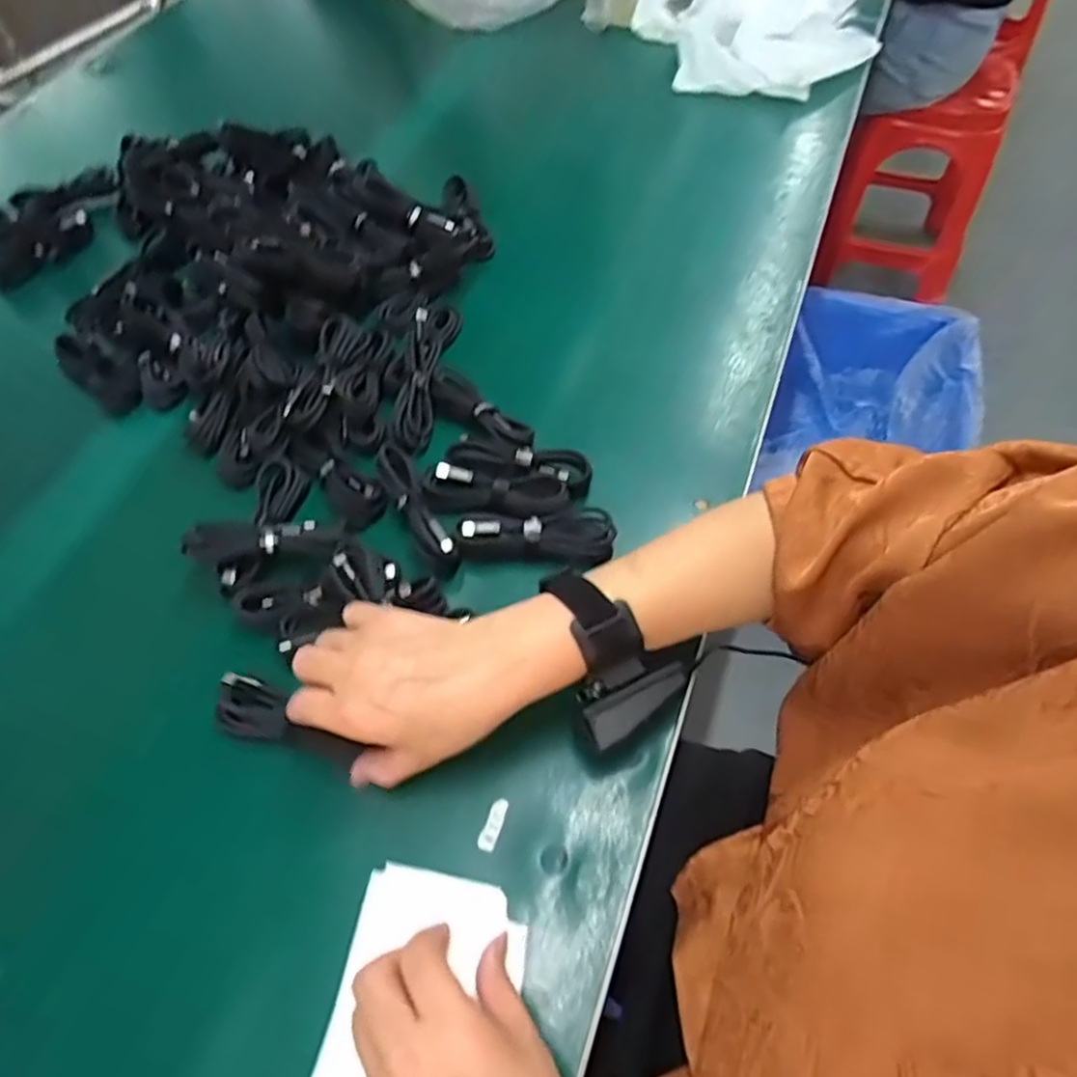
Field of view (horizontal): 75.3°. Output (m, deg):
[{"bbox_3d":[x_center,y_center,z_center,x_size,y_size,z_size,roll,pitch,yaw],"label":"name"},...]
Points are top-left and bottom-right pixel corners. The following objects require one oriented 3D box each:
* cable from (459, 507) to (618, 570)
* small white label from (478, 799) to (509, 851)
[{"bbox_3d":[0.000,-0.003,0.496,0.106,0.017,0.042,3,58,5],"label":"cable"},{"bbox_3d":[-0.026,0.167,0.408,0.010,0.004,0.030,17,60,13],"label":"small white label"}]

